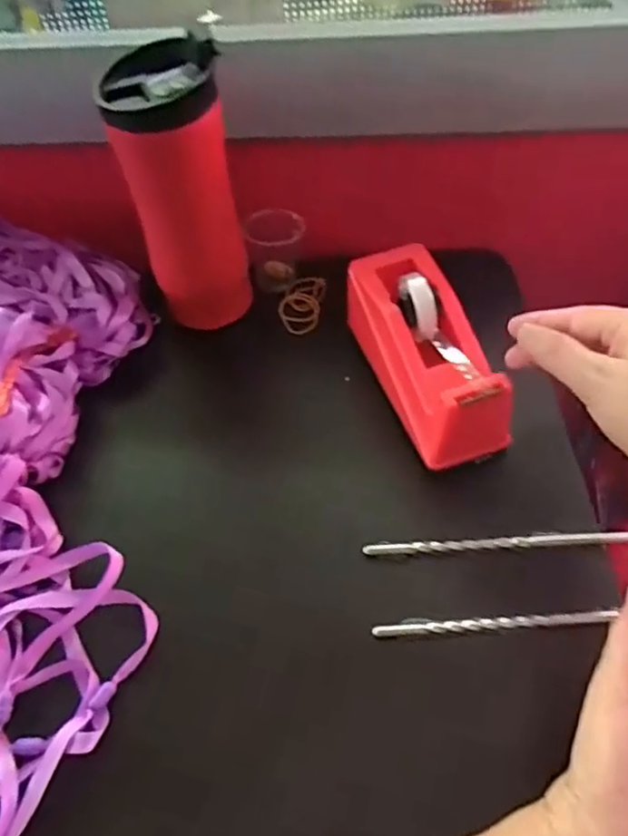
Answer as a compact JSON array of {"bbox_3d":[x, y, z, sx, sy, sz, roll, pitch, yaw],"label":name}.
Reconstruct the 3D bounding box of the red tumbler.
[{"bbox_3d":[-0.090,-0.155,0.449,0.069,0.180,0.073,-2,54,2],"label":"red tumbler"}]

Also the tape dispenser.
[{"bbox_3d":[0.074,-0.043,0.440,0.063,0.079,0.152,-17,55,-9],"label":"tape dispenser"}]

